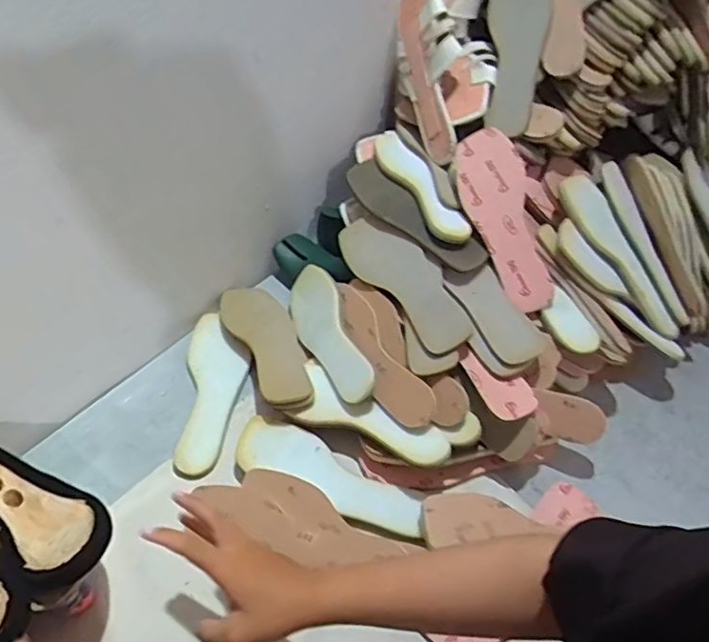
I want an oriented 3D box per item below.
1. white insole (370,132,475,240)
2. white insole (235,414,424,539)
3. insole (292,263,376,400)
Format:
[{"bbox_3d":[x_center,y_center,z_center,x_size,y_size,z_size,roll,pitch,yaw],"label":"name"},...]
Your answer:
[{"bbox_3d":[0.086,-0.193,0.787,0.053,0.031,0.243,-16,52,-17],"label":"white insole"},{"bbox_3d":[-0.028,0.176,0.665,0.229,0.015,0.069,21,54,9],"label":"white insole"},{"bbox_3d":[-0.039,0.017,0.754,0.013,0.082,0.247,26,29,-42],"label":"insole"}]

